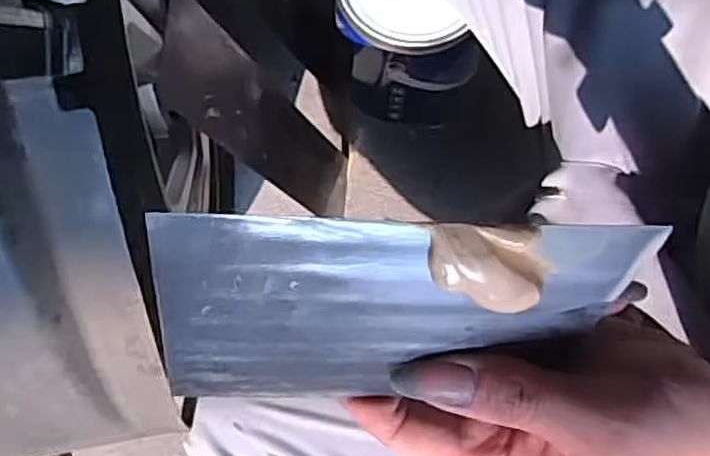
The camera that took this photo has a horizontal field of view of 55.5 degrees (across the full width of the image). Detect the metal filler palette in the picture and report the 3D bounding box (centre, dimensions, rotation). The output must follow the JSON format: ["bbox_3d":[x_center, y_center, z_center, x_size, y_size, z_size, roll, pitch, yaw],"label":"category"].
[{"bbox_3d":[0.012,0.029,0.206,0.139,0.072,0.009,1,36,-4],"label":"metal filler palette"}]

